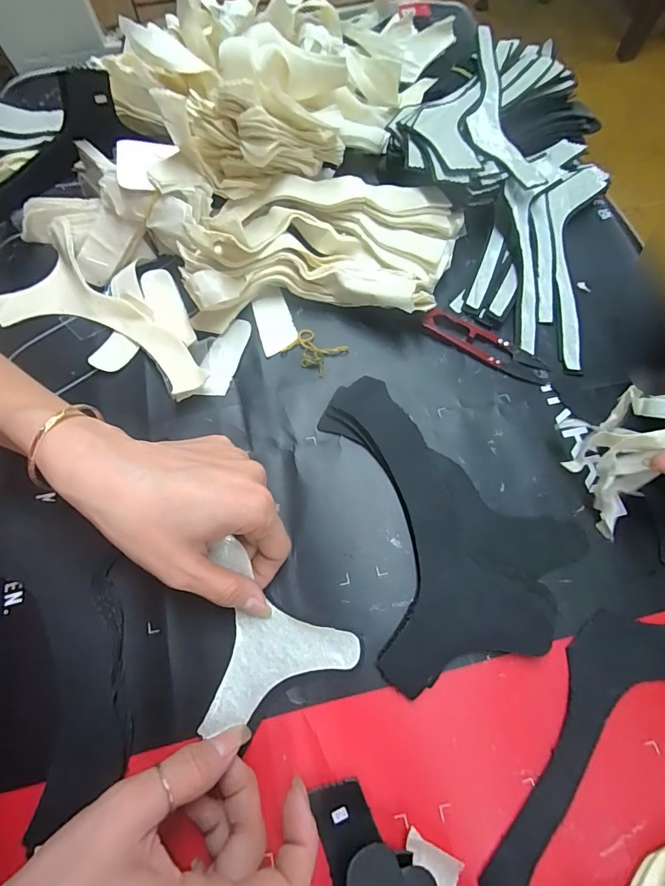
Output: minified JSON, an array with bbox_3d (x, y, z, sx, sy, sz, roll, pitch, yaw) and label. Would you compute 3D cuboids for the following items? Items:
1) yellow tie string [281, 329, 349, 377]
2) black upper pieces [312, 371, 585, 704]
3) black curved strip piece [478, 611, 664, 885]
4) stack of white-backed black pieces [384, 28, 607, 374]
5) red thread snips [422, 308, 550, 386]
[{"bbox_3d":[-0.014,-0.071,0.317,0.037,0.006,0.032,37,74,12],"label":"yellow tie string"},{"bbox_3d":[0.079,0.037,0.274,0.137,0.011,0.190,-13,71,-5],"label":"black upper pieces"},{"bbox_3d":[0.132,0.159,0.232,0.185,0.004,0.060,-36,74,-12],"label":"black curved strip piece"},{"bbox_3d":[0.134,-0.219,0.348,0.181,0.051,0.295,15,71,5],"label":"stack of white-backed black pieces"},{"bbox_3d":[0.114,-0.074,0.315,0.096,0.009,0.022,30,73,10],"label":"red thread snips"}]

